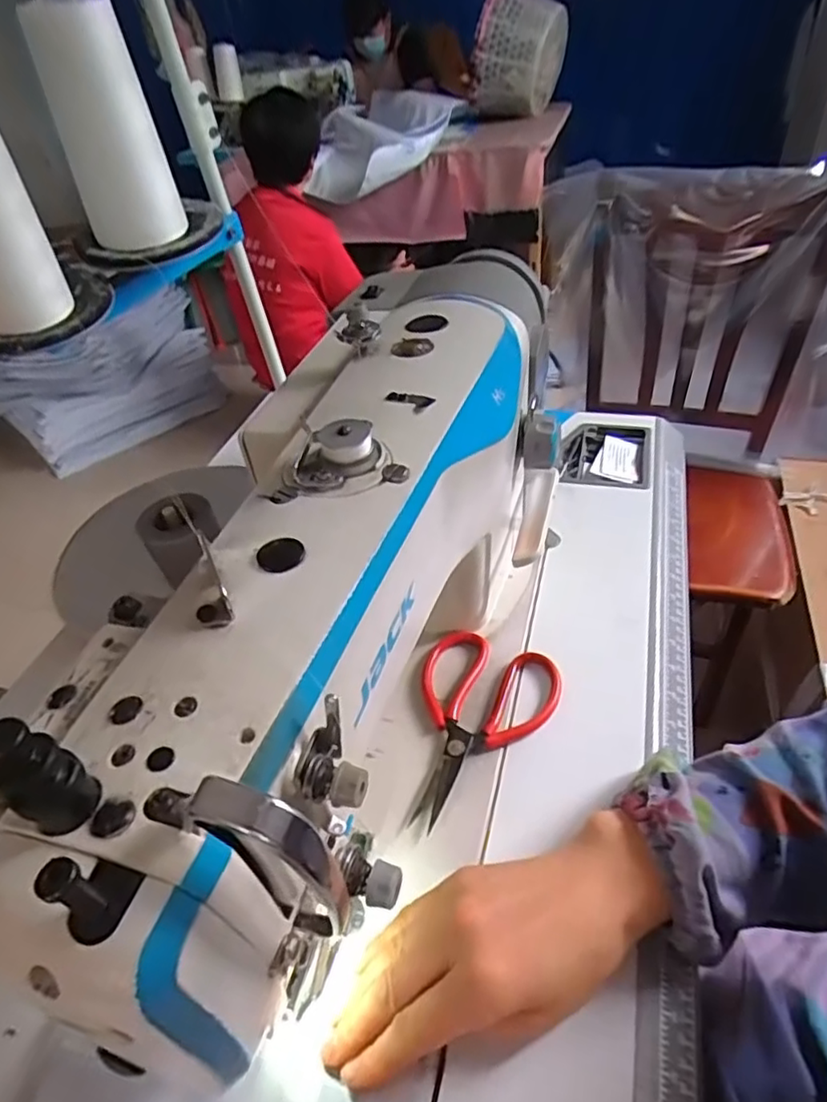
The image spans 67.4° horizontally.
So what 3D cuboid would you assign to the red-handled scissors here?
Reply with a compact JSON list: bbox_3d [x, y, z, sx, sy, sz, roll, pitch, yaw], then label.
[{"bbox_3d":[0.039,0.122,0.442,0.098,0.010,0.145,16,47,24],"label":"red-handled scissors"}]

